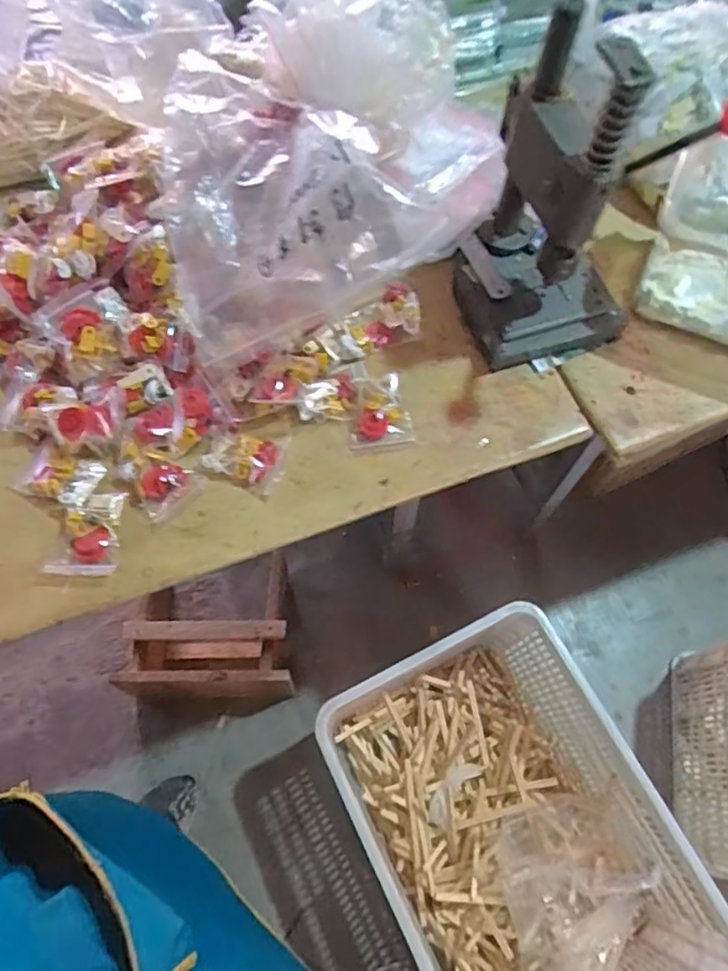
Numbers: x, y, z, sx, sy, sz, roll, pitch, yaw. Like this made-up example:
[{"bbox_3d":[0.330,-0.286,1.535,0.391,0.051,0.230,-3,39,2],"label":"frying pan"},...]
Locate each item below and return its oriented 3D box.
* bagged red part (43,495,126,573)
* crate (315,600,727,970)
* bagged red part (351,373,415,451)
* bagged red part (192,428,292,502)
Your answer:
[{"bbox_3d":[-0.281,0.048,0.635,0.067,0.018,0.084,0,66,0],"label":"bagged red part"},{"bbox_3d":[0.250,0.574,1.055,0.465,0.302,0.606,-25,69,-11],"label":"crate"},{"bbox_3d":[0.018,-0.082,0.703,0.069,0.025,0.080,-6,66,-3],"label":"bagged red part"},{"bbox_3d":[-0.128,-0.033,0.677,0.087,0.023,0.070,20,68,8],"label":"bagged red part"}]

